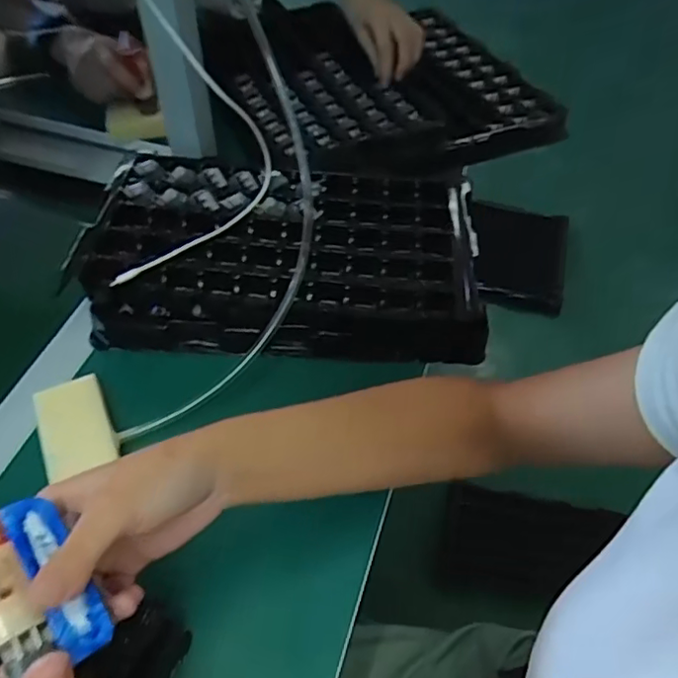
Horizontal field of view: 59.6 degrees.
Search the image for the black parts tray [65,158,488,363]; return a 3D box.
[{"bbox_3d":[-0.046,-0.087,0.579,0.378,0.066,0.204,3,60,-4],"label":"black parts tray"}]

